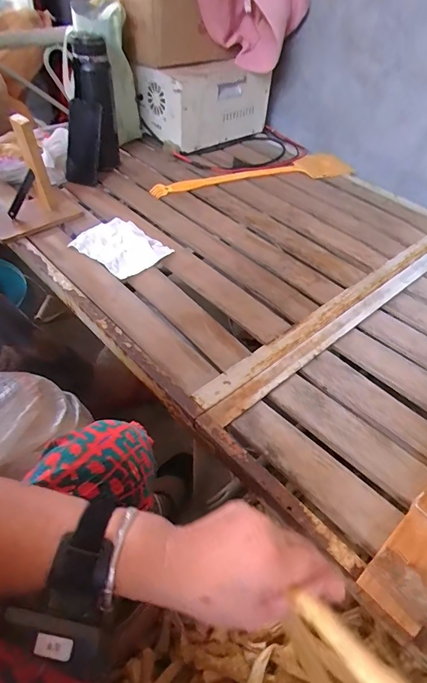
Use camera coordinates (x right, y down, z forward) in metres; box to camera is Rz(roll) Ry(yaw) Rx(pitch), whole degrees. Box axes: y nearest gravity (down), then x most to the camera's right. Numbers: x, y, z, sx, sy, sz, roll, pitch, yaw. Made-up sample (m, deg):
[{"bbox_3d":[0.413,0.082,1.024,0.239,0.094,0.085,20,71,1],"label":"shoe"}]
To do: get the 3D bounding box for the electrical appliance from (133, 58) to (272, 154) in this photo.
[{"bbox_3d":[-0.019,-0.628,1.102,0.320,0.189,0.170,-31,57,-29],"label":"electrical appliance"}]

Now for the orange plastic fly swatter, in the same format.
[{"bbox_3d":[0.096,-0.399,0.995,0.500,0.024,0.112,-10,46,-14],"label":"orange plastic fly swatter"}]

